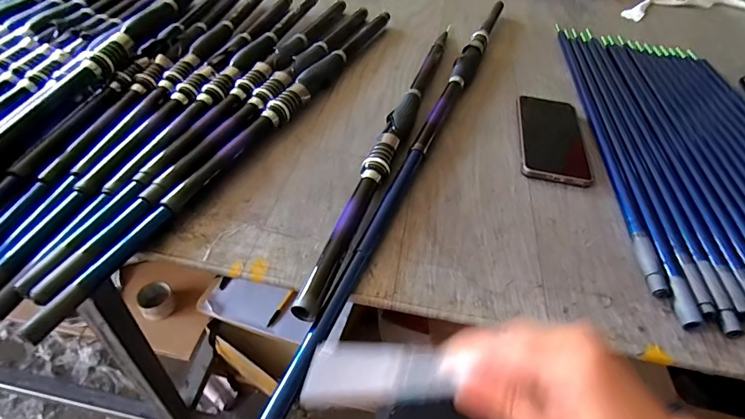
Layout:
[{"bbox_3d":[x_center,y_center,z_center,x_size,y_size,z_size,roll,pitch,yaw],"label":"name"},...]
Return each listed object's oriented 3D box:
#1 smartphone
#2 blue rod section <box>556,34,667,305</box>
[{"bbox_3d":[0.218,-0.086,0.508,0.077,0.016,0.154,11,45,4],"label":"smartphone"},{"bbox_3d":[0.290,-0.120,0.554,0.018,0.010,0.561,11,45,4],"label":"blue rod section"}]

